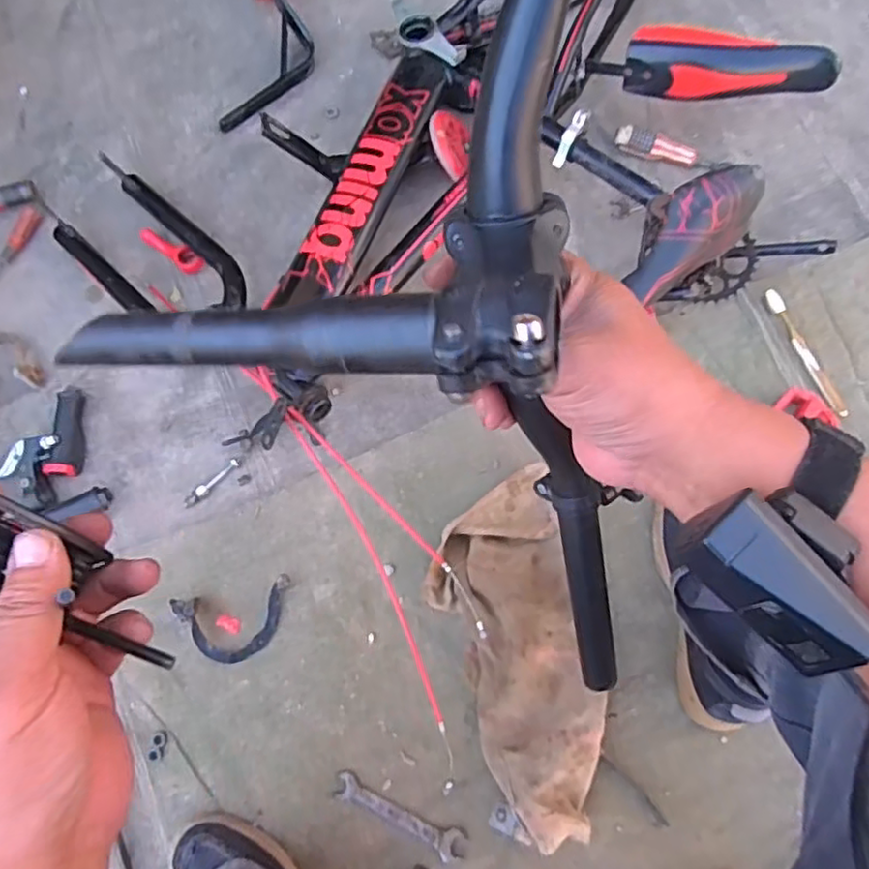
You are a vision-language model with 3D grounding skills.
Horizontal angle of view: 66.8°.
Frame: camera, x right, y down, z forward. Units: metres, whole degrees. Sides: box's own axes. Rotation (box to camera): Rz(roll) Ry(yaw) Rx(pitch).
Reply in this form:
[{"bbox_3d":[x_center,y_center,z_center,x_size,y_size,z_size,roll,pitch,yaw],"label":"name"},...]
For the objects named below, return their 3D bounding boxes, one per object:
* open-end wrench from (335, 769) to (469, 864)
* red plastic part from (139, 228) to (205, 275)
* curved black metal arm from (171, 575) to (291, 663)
[{"bbox_3d":[-0.038,0.402,0.696,0.143,0.009,0.032,26,78,5],"label":"open-end wrench"},{"bbox_3d":[-0.333,-0.234,0.840,0.093,0.015,0.027,35,79,7],"label":"red plastic part"},{"bbox_3d":[-0.218,0.209,0.733,0.123,0.022,0.079,-15,78,-5],"label":"curved black metal arm"}]

